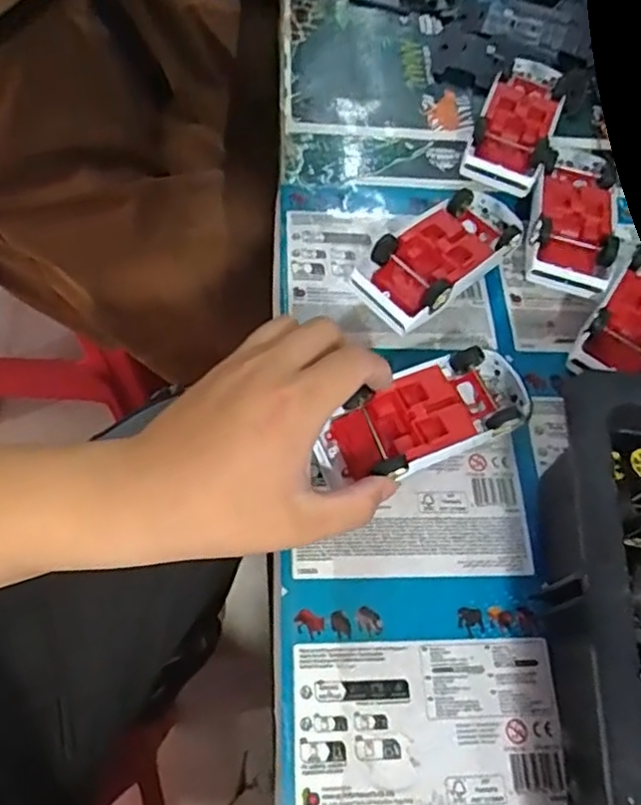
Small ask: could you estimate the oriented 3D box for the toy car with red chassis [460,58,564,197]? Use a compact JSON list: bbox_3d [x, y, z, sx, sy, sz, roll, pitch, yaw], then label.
[{"bbox_3d":[0.150,-0.207,0.488,0.059,0.034,0.133,22,63,3],"label":"toy car with red chassis"}]

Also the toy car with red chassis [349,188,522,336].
[{"bbox_3d":[0.081,-0.096,0.426,0.132,0.041,0.053,-39,75,-23],"label":"toy car with red chassis"}]

